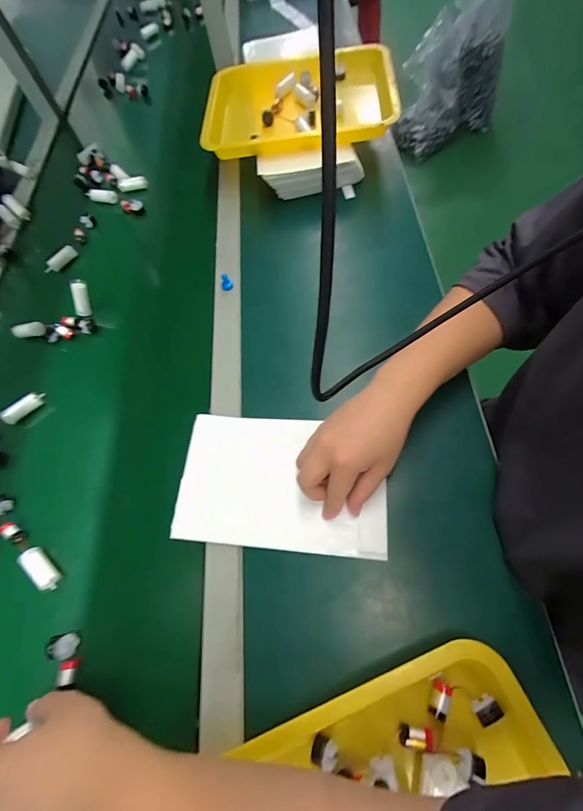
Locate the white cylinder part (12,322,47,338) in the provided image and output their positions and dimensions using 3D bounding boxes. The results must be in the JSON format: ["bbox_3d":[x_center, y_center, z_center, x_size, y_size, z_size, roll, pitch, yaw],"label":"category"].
[{"bbox_3d":[-0.415,-0.119,0.543,0.065,0.017,0.016,-4,67,14],"label":"white cylinder part"}]

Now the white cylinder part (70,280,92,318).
[{"bbox_3d":[-0.331,-0.168,0.544,0.022,0.056,0.018,7,26,5],"label":"white cylinder part"}]

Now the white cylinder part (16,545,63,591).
[{"bbox_3d":[-0.284,0.186,0.396,0.055,0.025,0.021,37,74,15],"label":"white cylinder part"}]

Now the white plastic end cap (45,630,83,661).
[{"bbox_3d":[-0.237,0.252,0.360,0.031,0.012,0.024,-10,63,-24],"label":"white plastic end cap"}]

